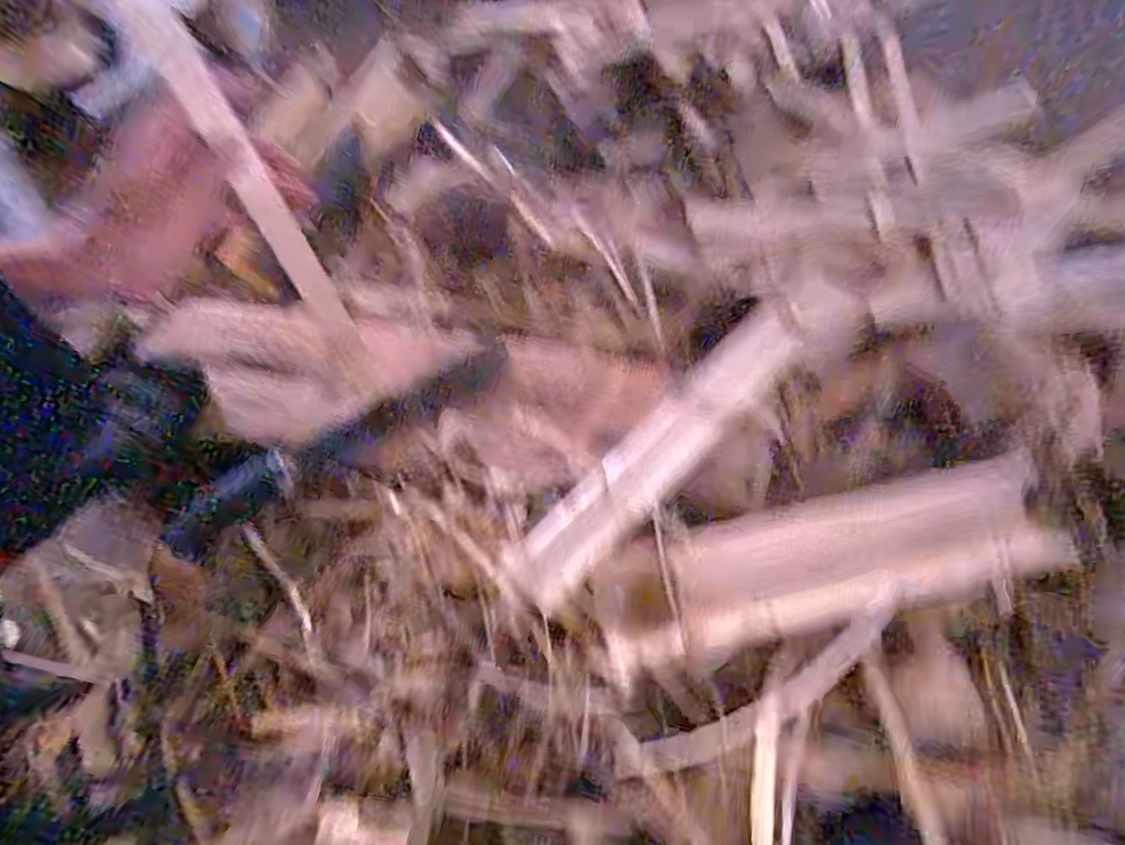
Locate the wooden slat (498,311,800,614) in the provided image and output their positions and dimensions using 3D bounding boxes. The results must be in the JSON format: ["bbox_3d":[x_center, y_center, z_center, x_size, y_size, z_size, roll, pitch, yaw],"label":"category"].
[{"bbox_3d":[0.083,0.015,0.522,0.048,0.012,0.321,44,78,12],"label":"wooden slat"}]

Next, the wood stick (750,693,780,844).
[{"bbox_3d":[0.136,0.260,0.445,0.018,0.010,0.138,7,73,2],"label":"wood stick"}]

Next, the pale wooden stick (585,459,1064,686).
[{"bbox_3d":[0.207,0.105,0.500,0.363,0.019,0.092,-14,74,-4],"label":"pale wooden stick"}]

